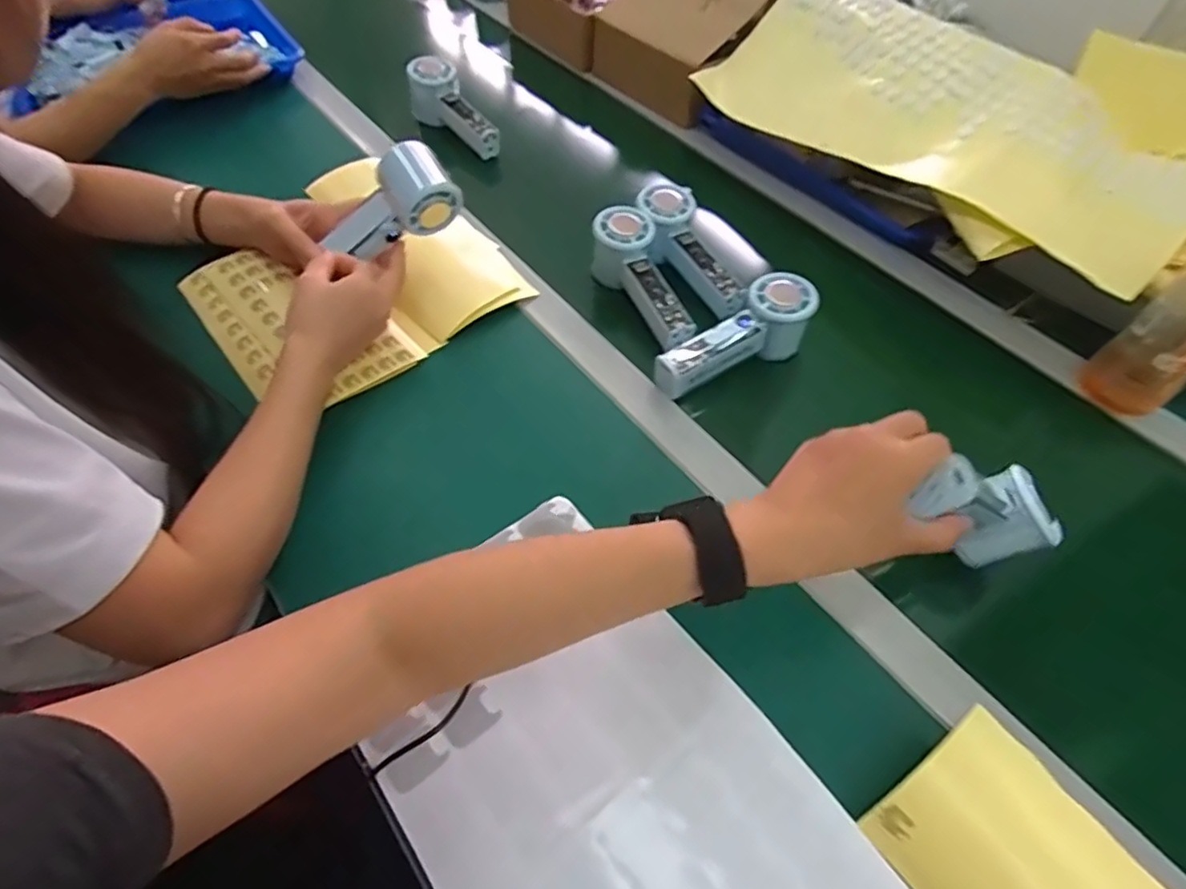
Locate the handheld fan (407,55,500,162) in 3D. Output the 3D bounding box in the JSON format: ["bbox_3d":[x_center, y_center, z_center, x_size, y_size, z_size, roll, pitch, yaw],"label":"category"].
[{"bbox_3d":[-0.164,-0.404,0.768,0.141,0.060,0.052,45,63,9],"label":"handheld fan"}]

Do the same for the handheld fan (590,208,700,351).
[{"bbox_3d":[0.047,-0.154,0.594,0.061,0.039,0.156,-22,71,-18],"label":"handheld fan"}]

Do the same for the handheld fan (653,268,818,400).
[{"bbox_3d":[0.128,-0.089,0.563,0.158,0.063,0.055,-32,60,-9],"label":"handheld fan"}]

